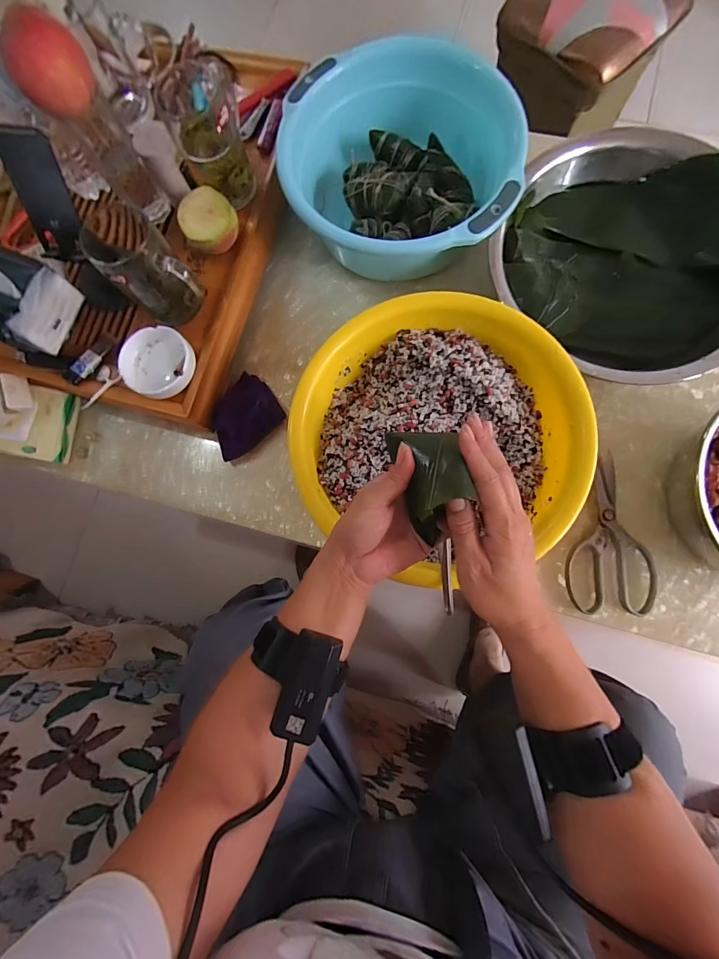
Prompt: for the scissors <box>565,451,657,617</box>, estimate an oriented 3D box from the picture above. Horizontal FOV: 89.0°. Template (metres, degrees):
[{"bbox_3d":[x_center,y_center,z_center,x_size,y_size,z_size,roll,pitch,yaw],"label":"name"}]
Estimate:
[{"bbox_3d":[0.317,0.070,0.466,0.104,0.019,0.192,2,82,4],"label":"scissors"}]

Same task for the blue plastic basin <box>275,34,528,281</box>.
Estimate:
[{"bbox_3d":[0.053,-0.415,0.505,0.293,0.113,0.280,-1,82,4],"label":"blue plastic basin"}]

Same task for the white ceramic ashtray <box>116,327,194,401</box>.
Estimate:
[{"bbox_3d":[-0.252,-0.145,0.467,0.087,0.034,0.086,10,83,5],"label":"white ceramic ashtray"}]

